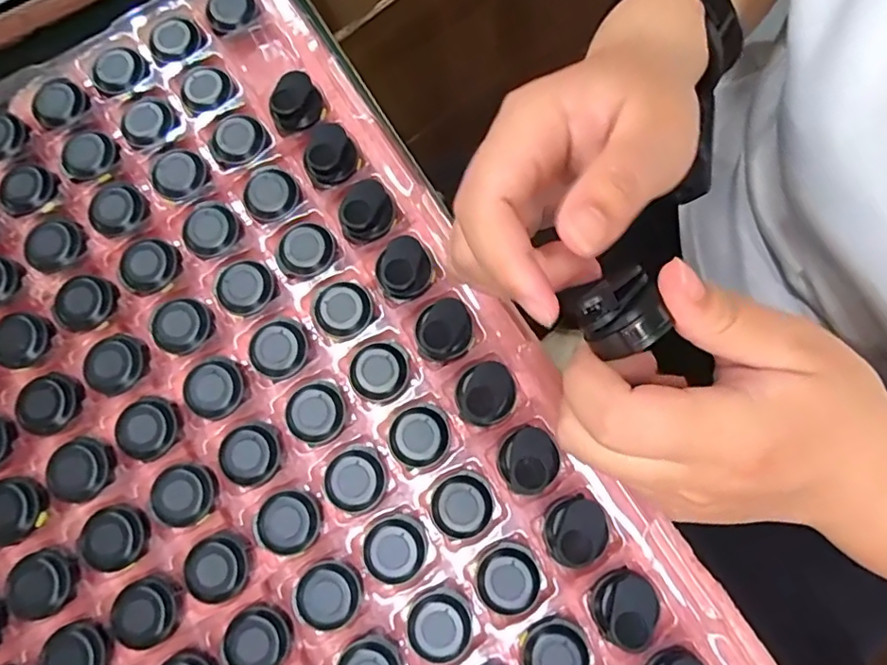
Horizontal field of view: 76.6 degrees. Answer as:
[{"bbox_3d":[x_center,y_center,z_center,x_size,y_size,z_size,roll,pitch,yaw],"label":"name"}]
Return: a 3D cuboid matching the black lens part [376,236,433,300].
[{"bbox_3d":[-0.019,-0.032,0.279,0.025,0.013,0.028,1,77,2],"label":"black lens part"}]

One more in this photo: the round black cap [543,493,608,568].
[{"bbox_3d":[0.058,0.088,0.249,0.029,0.014,0.024,-40,79,-7],"label":"round black cap"}]

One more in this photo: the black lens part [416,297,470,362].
[{"bbox_3d":[0.000,-0.001,0.272,0.026,0.011,0.028,0,77,2],"label":"black lens part"}]

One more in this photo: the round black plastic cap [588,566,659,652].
[{"bbox_3d":[0.078,0.119,0.241,0.028,0.017,0.024,-38,79,-7],"label":"round black plastic cap"}]

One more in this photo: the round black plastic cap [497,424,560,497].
[{"bbox_3d":[0.039,0.058,0.258,0.026,0.011,0.027,0,77,2],"label":"round black plastic cap"}]

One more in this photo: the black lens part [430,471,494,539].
[{"bbox_3d":[0.009,0.079,0.258,0.028,0.004,0.027,0,77,2],"label":"black lens part"}]

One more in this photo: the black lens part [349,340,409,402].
[{"bbox_3d":[-0.031,0.018,0.272,0.027,0.006,0.029,2,77,2],"label":"black lens part"}]

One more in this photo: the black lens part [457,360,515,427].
[{"bbox_3d":[0.019,0.028,0.263,0.026,0.013,0.028,0,77,2],"label":"black lens part"}]

